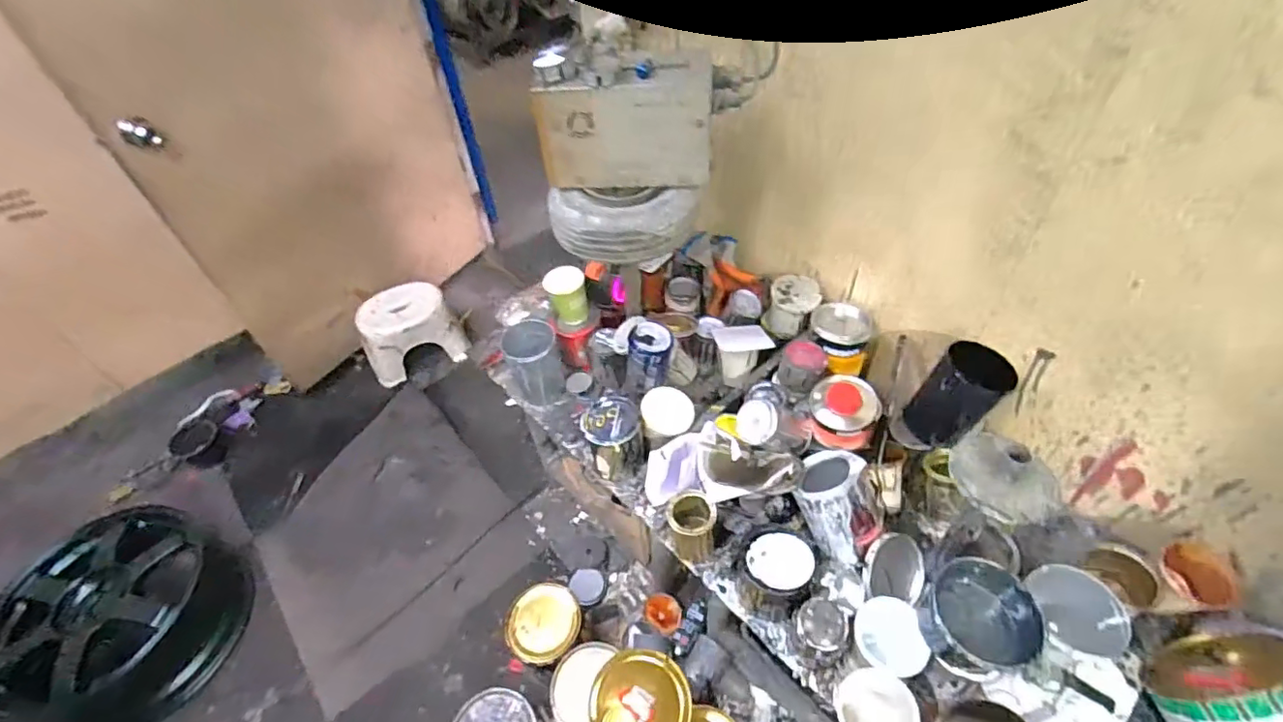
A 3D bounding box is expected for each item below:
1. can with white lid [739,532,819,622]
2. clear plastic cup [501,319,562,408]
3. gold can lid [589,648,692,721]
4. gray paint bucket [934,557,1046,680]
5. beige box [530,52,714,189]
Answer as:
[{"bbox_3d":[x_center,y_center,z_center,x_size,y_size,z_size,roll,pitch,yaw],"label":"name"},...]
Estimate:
[{"bbox_3d":[0.194,0.306,0.817,0.109,0.113,0.091,11,50,30],"label":"can with white lid"},{"bbox_3d":[-0.208,0.012,1.121,0.102,0.141,0.106,-12,48,-8],"label":"clear plastic cup"},{"bbox_3d":[-0.002,0.553,0.912,0.155,0.023,0.156,2,57,-3],"label":"gold can lid"},{"bbox_3d":[0.398,0.311,0.685,0.114,0.104,0.112,-2,48,2],"label":"gray paint bucket"},{"bbox_3d":[-0.024,-0.357,0.861,0.257,0.164,0.096,5,48,7],"label":"beige box"}]

